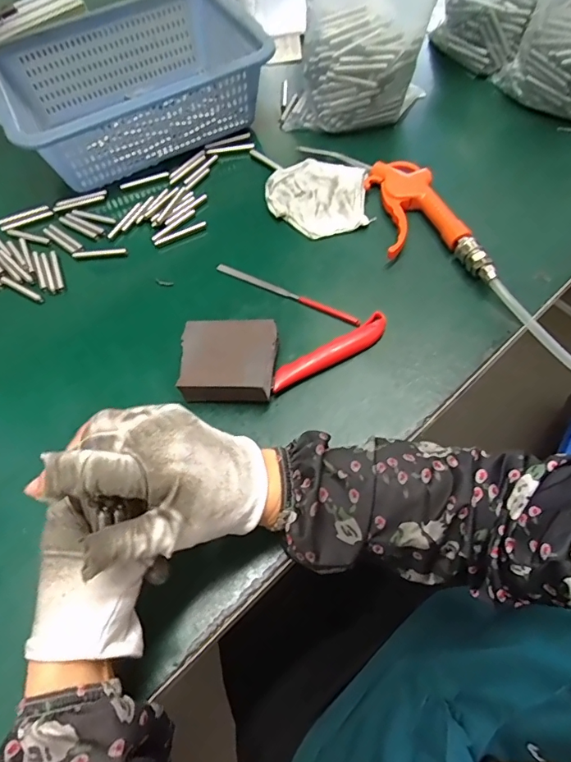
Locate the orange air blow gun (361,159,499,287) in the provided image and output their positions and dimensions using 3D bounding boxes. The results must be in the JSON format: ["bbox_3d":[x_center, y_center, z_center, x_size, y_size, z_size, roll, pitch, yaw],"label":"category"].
[{"bbox_3d":[0.130,-0.159,0.466,0.076,0.030,0.182,-17,60,-3],"label":"orange air blow gun"}]

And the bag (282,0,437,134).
[{"bbox_3d":[0.079,-0.383,0.495,0.146,0.212,0.096,-2,61,5],"label":"bag"}]

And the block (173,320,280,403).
[{"bbox_3d":[-0.050,-0.015,0.396,0.081,0.037,0.073,2,61,7],"label":"block"}]

